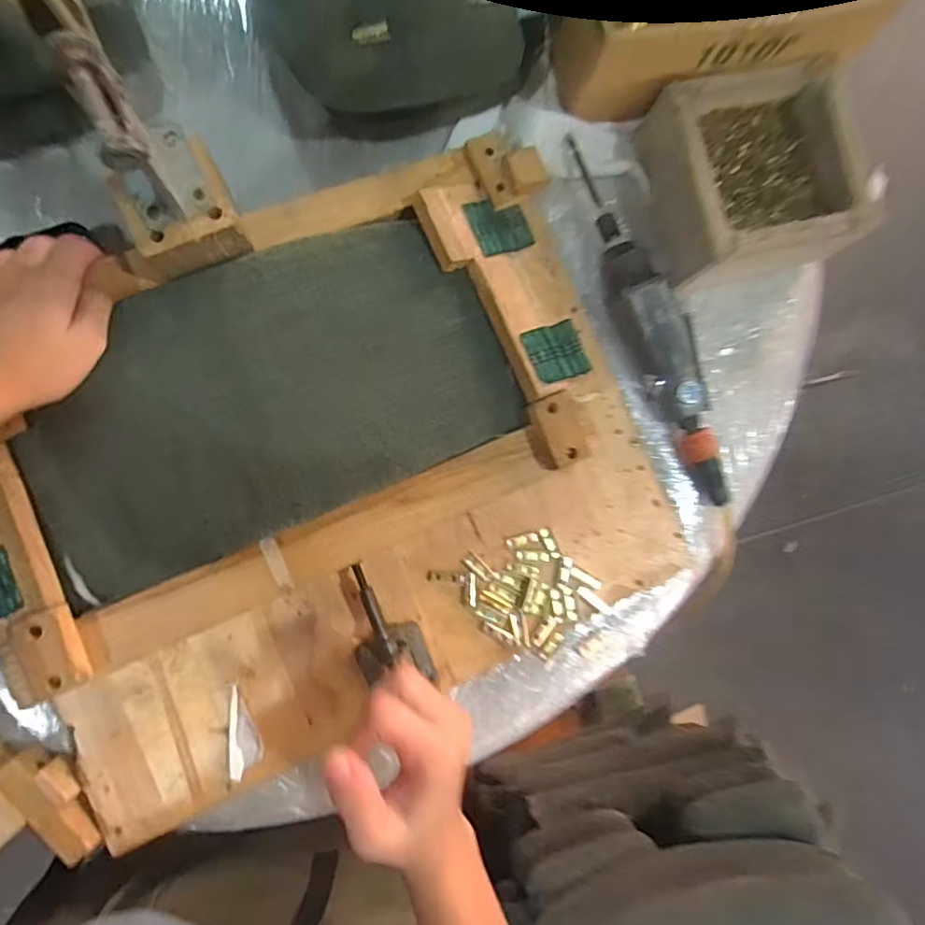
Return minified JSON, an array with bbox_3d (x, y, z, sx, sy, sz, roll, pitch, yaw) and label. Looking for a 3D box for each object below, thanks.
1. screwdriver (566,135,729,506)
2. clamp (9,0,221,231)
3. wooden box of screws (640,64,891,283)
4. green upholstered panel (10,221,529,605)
[{"bbox_3d":[0.178,-0.129,0.519,0.052,0.040,0.351,-29,90,-9],"label":"screwdriver"},{"bbox_3d":[-0.186,-0.190,0.291,0.054,0.196,0.114,-31,90,-9],"label":"clamp"},{"bbox_3d":[0.268,-0.264,0.525,0.166,0.079,0.162,-13,88,-8],"label":"wooden box of screws"},{"bbox_3d":[-0.147,-0.054,0.427,0.355,0.022,0.196,-23,89,-9],"label":"green upholstered panel"}]

